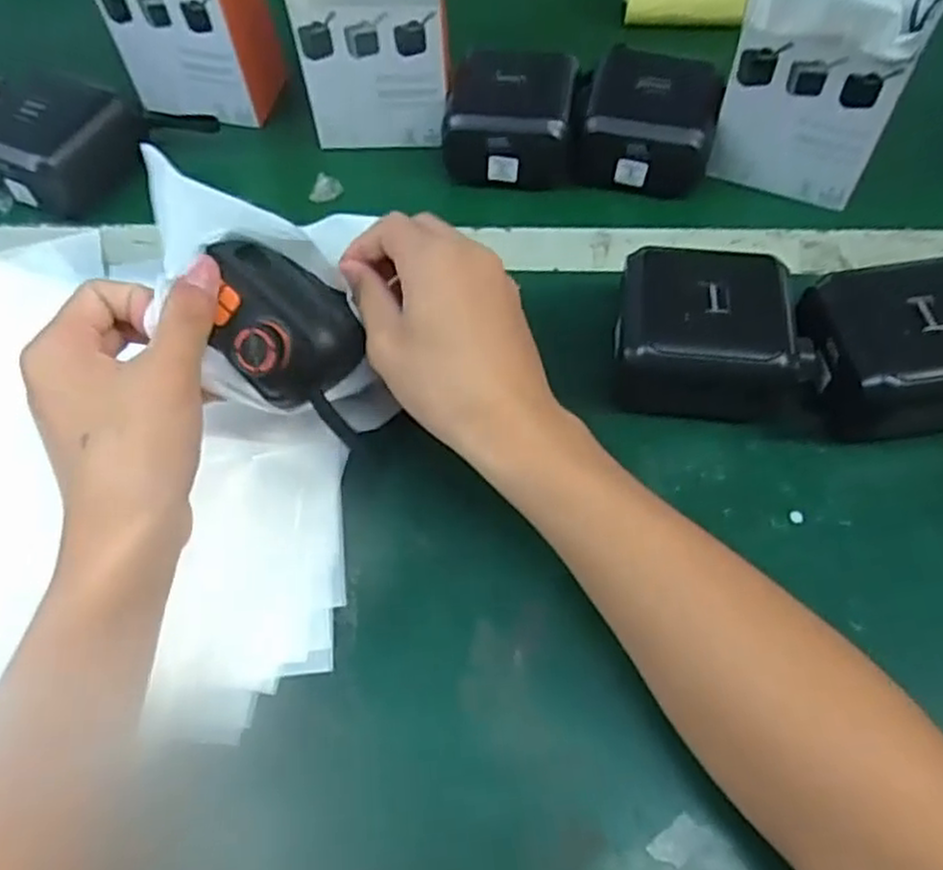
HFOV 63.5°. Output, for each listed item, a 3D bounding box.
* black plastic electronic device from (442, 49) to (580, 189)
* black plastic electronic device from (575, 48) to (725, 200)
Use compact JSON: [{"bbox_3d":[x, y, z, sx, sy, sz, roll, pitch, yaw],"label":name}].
[{"bbox_3d":[0.029,-0.221,0.530,0.094,0.060,0.074,3,59,5],"label":"black plastic electronic device"},{"bbox_3d":[0.127,-0.215,0.523,0.089,0.058,0.089,14,61,11],"label":"black plastic electronic device"}]

